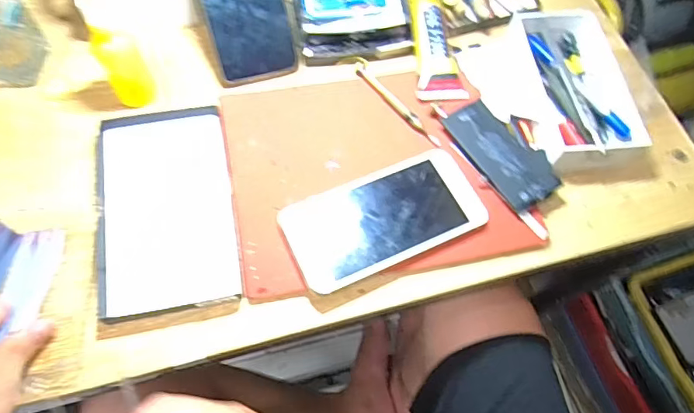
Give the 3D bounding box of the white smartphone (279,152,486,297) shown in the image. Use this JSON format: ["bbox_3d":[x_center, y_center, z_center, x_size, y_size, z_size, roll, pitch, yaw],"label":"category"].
[{"bbox_3d":[0.030,0.009,0.394,0.156,0.012,0.080,-23,68,-14],"label":"white smartphone"}]

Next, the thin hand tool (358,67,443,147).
[{"bbox_3d":[0.046,-0.094,0.446,0.009,0.004,0.110,-36,71,-19],"label":"thin hand tool"}]

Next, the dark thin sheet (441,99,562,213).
[{"bbox_3d":[0.136,-0.049,0.424,0.056,0.010,0.105,-28,69,-16],"label":"dark thin sheet"}]

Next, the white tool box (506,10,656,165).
[{"bbox_3d":[0.207,-0.118,0.451,0.085,0.034,0.169,-4,64,-5],"label":"white tool box"}]

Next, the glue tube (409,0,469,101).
[{"bbox_3d":[0.082,-0.160,0.464,0.043,0.018,0.128,-7,77,-7],"label":"glue tube"}]

